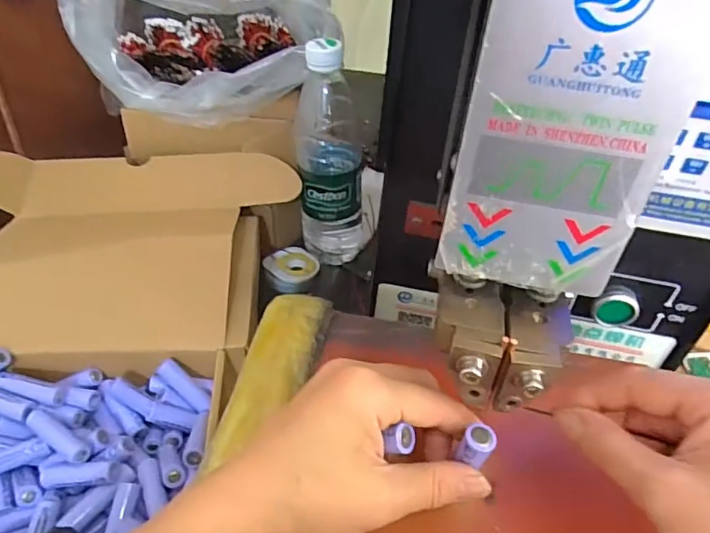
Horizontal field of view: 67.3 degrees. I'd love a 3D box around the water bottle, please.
[{"bbox_3d":[-0.023,-0.099,0.522,0.065,0.224,0.055,1,39,-4],"label":"water bottle"}]

